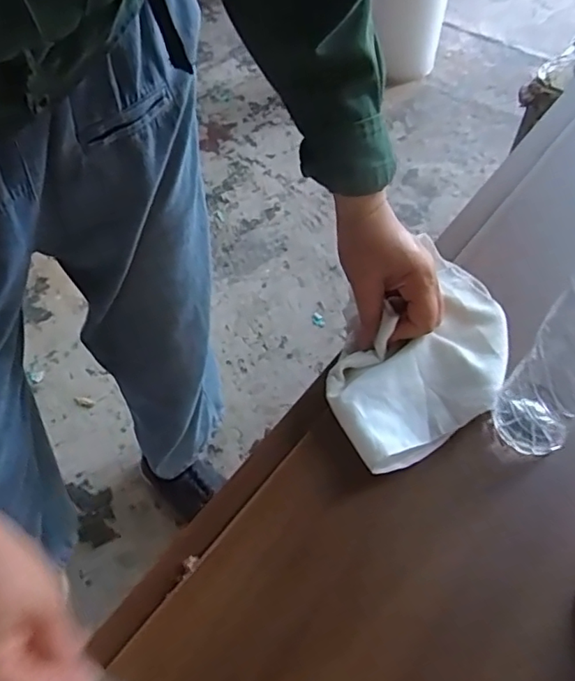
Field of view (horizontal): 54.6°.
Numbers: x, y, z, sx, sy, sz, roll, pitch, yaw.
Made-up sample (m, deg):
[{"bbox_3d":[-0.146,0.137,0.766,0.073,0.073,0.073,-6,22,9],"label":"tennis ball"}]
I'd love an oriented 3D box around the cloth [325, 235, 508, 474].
[{"bbox_3d":[0.109,0.007,0.466,0.178,0.028,0.162,-20,58,-14],"label":"cloth"}]

